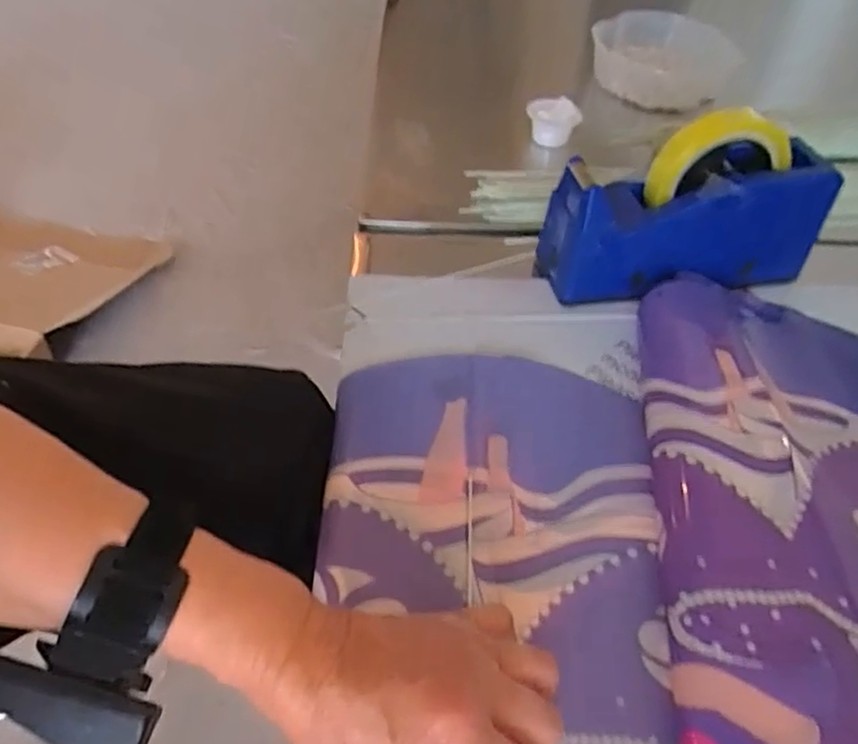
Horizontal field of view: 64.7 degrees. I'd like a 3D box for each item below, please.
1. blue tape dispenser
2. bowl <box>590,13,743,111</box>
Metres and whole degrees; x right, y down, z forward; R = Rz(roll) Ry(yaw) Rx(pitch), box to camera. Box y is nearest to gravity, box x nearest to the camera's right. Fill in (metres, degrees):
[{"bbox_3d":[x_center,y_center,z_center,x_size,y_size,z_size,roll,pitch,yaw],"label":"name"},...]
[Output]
[{"bbox_3d":[0.195,-0.119,0.506,0.208,0.130,0.067,-5,48,-9],"label":"blue tape dispenser"},{"bbox_3d":[0.259,-0.344,0.772,0.153,0.073,0.140,24,50,17],"label":"bowl"}]

